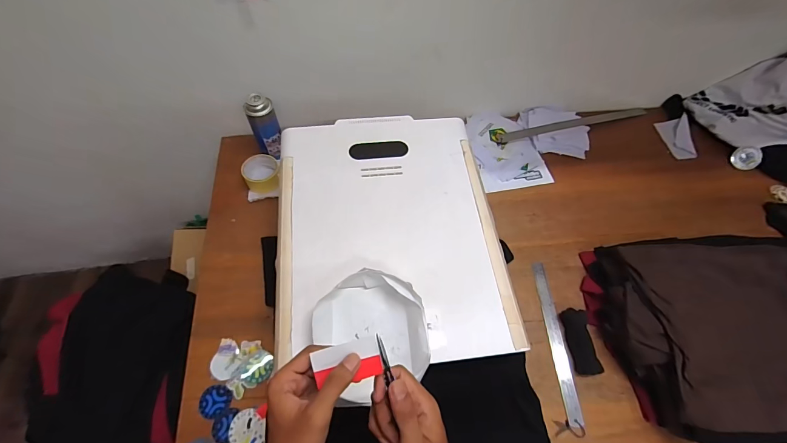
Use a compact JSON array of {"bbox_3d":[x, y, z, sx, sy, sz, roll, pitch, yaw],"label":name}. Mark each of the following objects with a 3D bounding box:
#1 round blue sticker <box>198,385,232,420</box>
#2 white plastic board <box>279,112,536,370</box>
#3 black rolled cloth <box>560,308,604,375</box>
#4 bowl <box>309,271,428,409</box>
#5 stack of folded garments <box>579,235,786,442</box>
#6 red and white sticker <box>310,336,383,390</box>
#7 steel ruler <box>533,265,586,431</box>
[{"bbox_3d":[-0.324,0.327,0.631,0.052,0.004,0.056,1,60,-2],"label":"round blue sticker"},{"bbox_3d":[-0.011,-0.002,0.644,0.396,0.023,0.491,-5,60,-6],"label":"white plastic board"},{"bbox_3d":[0.378,0.240,0.698,0.047,0.025,0.123,-1,60,-3],"label":"black rolled cloth"},{"bbox_3d":[-0.036,0.164,0.524,0.161,0.053,0.178,-12,61,-10],"label":"bowl"},{"bbox_3d":[0.671,0.213,0.651,0.494,0.159,0.347,5,60,0],"label":"stack of folded garments"},{"bbox_3d":[-0.046,0.143,0.352,0.067,0.010,0.038,-13,67,-10],"label":"red and white sticker"},{"bbox_3d":[0.334,0.238,0.716,0.029,0.005,0.316,-3,61,1],"label":"steel ruler"}]

